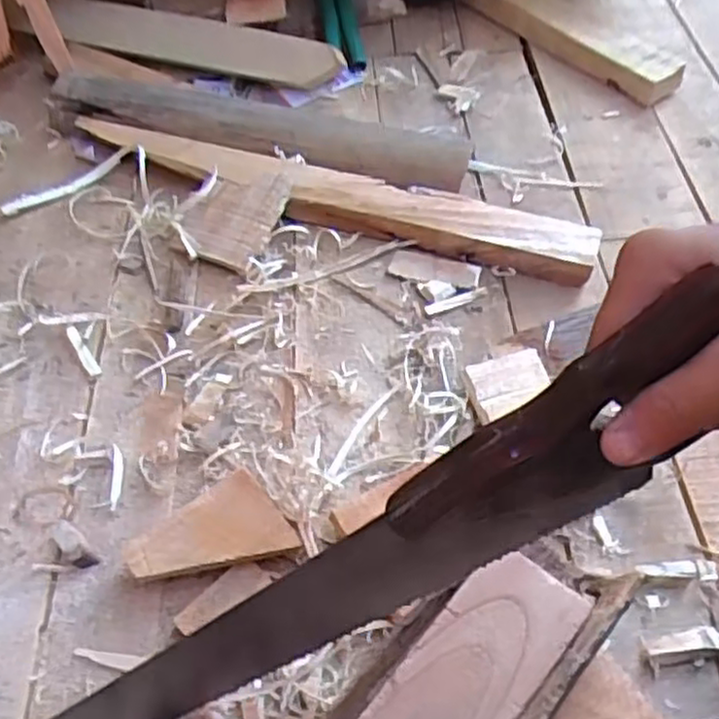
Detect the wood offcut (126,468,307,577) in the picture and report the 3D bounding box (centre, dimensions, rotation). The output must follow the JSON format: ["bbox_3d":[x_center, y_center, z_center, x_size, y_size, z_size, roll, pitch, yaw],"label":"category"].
[{"bbox_3d":[-0.094,0.117,0.470,0.093,0.008,0.060,-33,72,-16],"label":"wood offcut"}]

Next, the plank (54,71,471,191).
[{"bbox_3d":[-0.109,-0.239,0.754,0.430,0.023,0.112,14,52,10],"label":"plank"}]

